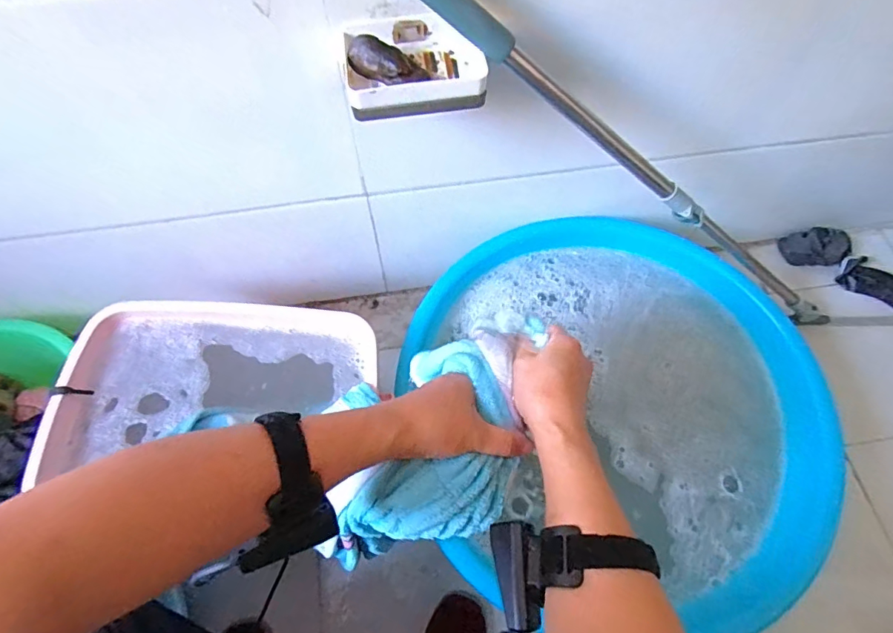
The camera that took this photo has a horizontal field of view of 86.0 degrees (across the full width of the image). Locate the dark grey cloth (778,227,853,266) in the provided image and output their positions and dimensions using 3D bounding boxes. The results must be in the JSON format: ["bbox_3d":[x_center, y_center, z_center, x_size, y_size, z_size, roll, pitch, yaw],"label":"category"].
[{"bbox_3d":[0.720,-0.134,0.928,0.122,0.032,0.074,-9,66,-5],"label":"dark grey cloth"}]

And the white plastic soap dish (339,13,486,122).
[{"bbox_3d":[-0.033,-0.244,0.468,0.141,0.043,0.097,-3,65,-2],"label":"white plastic soap dish"}]

